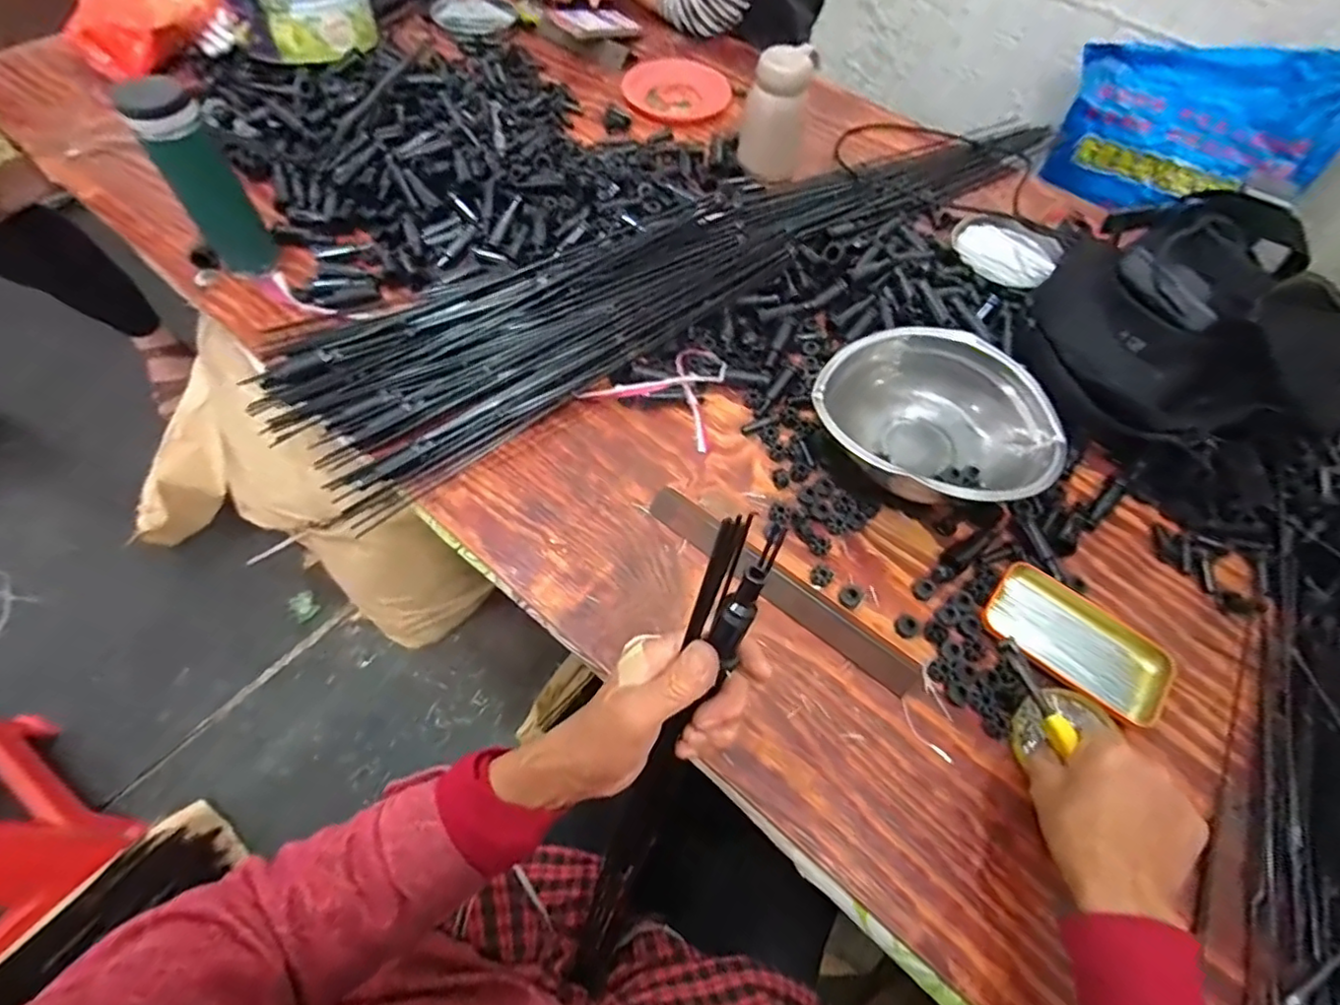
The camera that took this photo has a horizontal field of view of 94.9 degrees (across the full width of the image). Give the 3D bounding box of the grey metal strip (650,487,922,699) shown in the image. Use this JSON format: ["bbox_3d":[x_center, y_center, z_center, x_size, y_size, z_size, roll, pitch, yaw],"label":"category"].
[{"bbox_3d":[0.093,0.068,0.529,0.261,0.010,0.035,35,64,16],"label":"grey metal strip"}]

